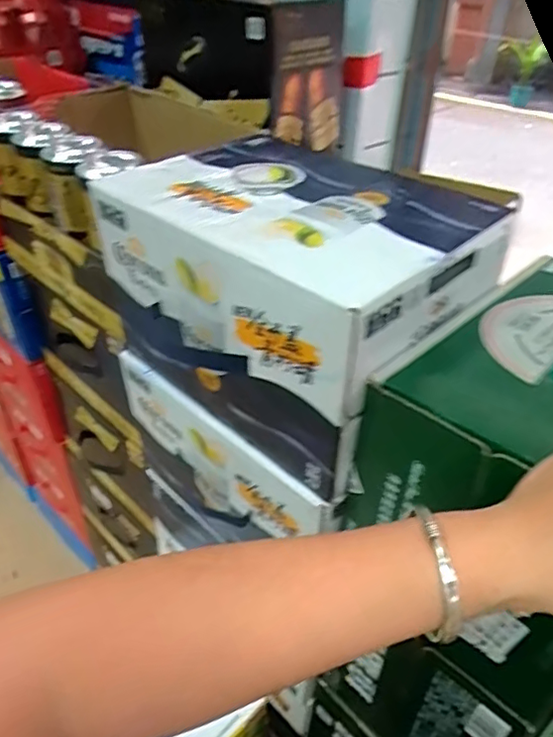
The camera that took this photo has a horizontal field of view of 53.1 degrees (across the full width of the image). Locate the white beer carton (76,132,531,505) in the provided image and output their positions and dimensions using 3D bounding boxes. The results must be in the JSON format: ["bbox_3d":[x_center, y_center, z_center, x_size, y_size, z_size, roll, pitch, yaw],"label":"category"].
[{"bbox_3d":[0.011,-0.066,0.473,0.270,0.164,0.192,30,45,32],"label":"white beer carton"}]

